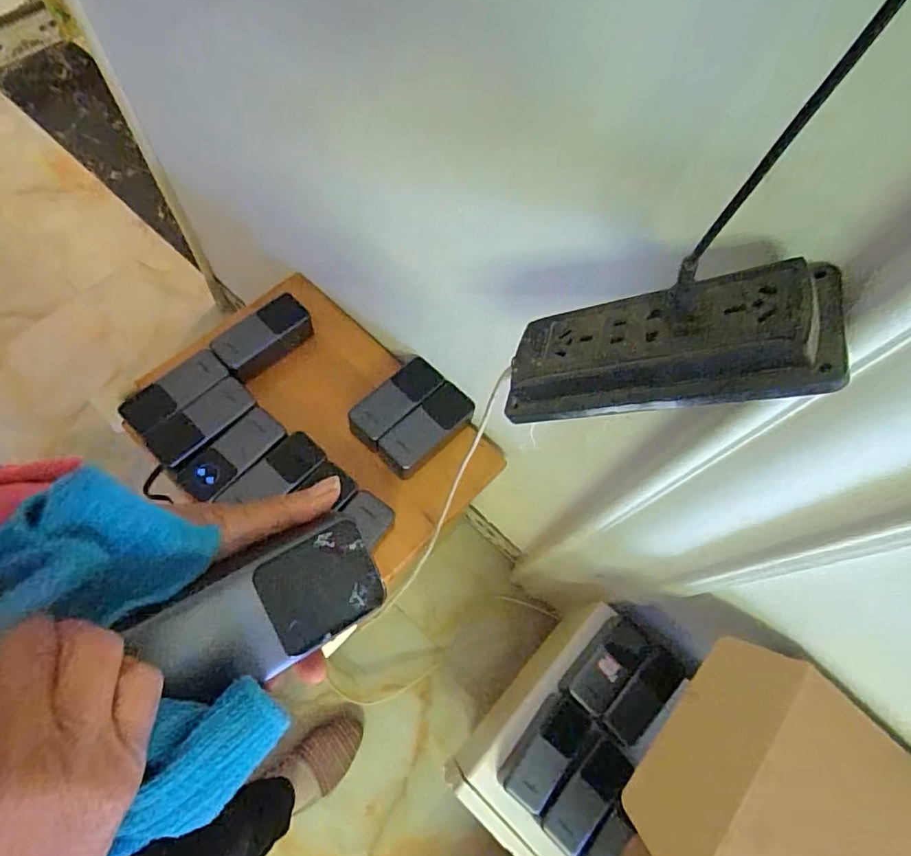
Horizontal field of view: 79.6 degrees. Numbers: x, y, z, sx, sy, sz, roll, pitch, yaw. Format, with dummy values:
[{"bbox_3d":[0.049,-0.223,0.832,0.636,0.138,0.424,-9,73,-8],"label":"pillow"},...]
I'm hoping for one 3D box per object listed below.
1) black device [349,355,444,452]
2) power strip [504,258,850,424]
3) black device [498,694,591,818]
[{"bbox_3d":[-0.082,-0.035,0.727,0.065,0.034,0.129,40,70,11],"label":"black device"},{"bbox_3d":[0.112,-0.046,0.313,0.177,0.025,0.068,-6,61,38],"label":"power strip"},{"bbox_3d":[0.114,0.412,0.702,0.059,0.040,0.130,38,70,11],"label":"black device"}]

